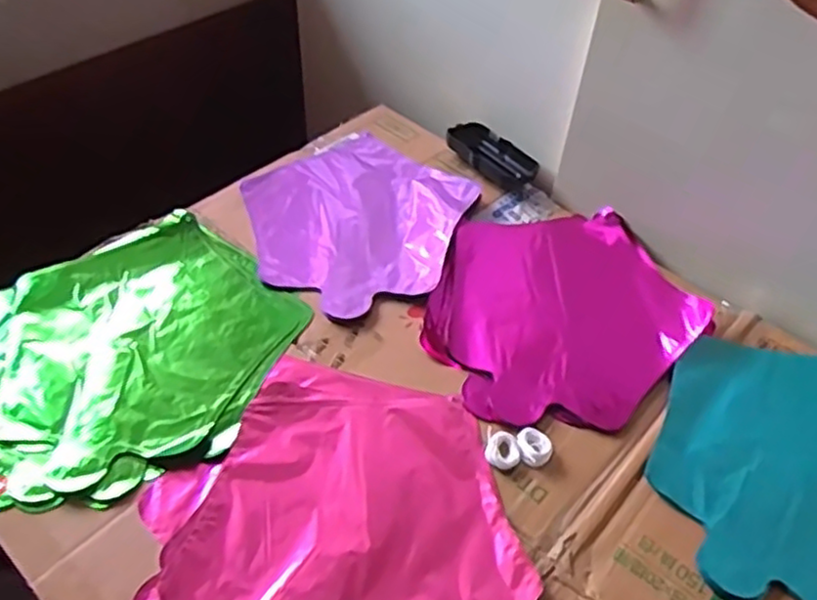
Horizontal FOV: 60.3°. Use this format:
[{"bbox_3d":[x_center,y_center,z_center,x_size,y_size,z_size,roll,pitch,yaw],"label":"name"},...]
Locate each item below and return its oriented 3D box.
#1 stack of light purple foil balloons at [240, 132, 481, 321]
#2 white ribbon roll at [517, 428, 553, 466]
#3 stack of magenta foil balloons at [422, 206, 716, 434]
[{"bbox_3d":[-0.055,-0.087,0.696,0.223,0.022,0.229,25,52,17],"label":"stack of light purple foil balloons"},{"bbox_3d":[0.095,0.110,0.529,0.024,0.010,0.027,-9,50,-11],"label":"white ribbon roll"},{"bbox_3d":[0.135,0.002,0.624,0.230,0.028,0.240,3,49,-1],"label":"stack of magenta foil balloons"}]

